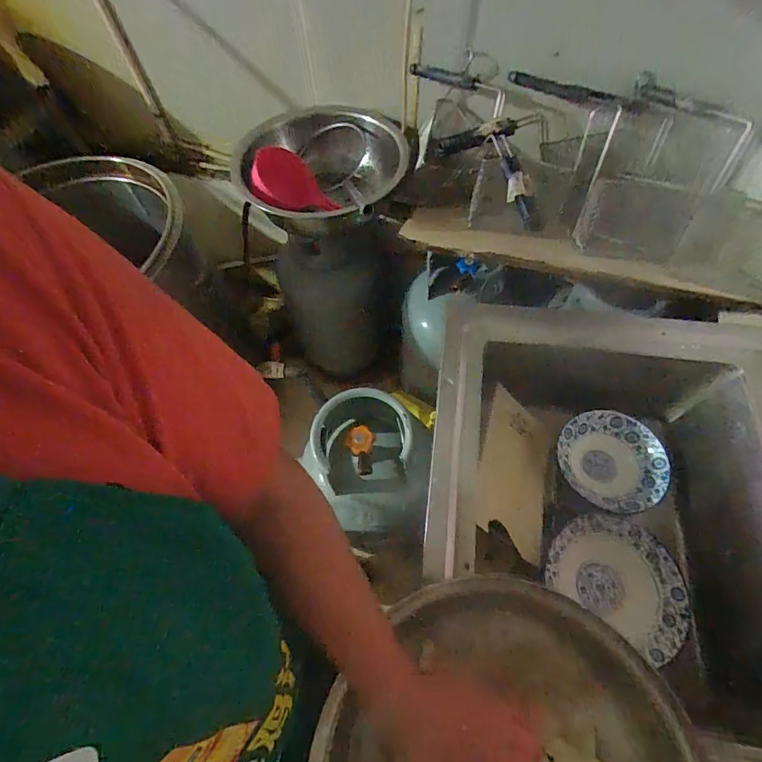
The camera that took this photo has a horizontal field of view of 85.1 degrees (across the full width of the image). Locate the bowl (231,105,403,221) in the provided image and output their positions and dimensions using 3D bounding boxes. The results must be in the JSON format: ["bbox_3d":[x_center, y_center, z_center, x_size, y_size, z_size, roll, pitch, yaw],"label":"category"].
[{"bbox_3d":[-0.119,-0.468,0.946,0.344,0.141,0.346,-1,62,3],"label":"bowl"}]

